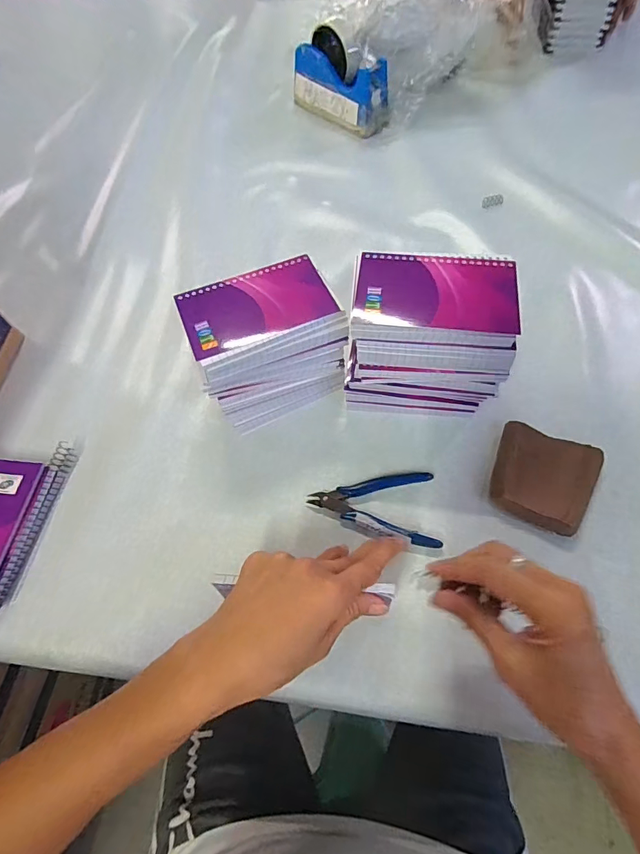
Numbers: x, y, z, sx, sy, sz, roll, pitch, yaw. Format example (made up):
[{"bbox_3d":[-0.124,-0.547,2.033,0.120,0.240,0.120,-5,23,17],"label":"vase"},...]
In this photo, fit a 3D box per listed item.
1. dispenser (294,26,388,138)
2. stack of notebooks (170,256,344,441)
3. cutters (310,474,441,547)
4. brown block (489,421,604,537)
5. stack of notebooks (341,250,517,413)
[{"bbox_3d":[0.031,-0.529,0.659,0.161,0.091,0.059,38,71,20],"label":"dispenser"},{"bbox_3d":[-0.052,-0.076,0.424,0.136,0.115,0.091,-23,64,-9],"label":"stack of notebooks"},{"bbox_3d":[0.050,0.076,0.403,0.114,0.009,0.069,-1,63,2],"label":"cutters"},{"bbox_3d":[0.205,0.047,0.402,0.085,0.022,0.090,26,67,15],"label":"brown block"},{"bbox_3d":[0.096,-0.074,0.410,0.137,0.140,0.094,4,63,5],"label":"stack of notebooks"}]

